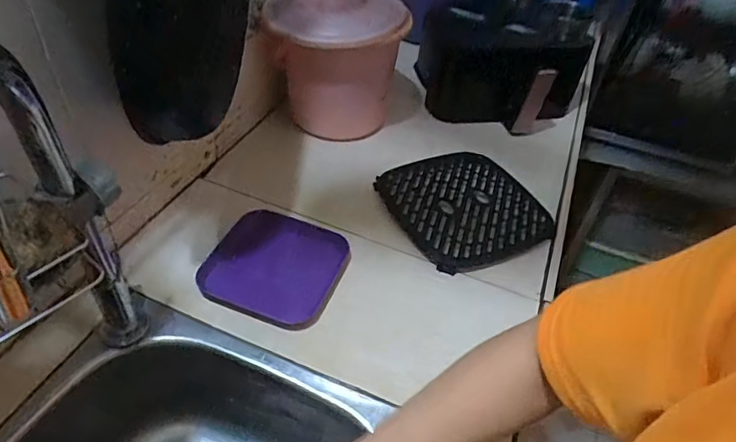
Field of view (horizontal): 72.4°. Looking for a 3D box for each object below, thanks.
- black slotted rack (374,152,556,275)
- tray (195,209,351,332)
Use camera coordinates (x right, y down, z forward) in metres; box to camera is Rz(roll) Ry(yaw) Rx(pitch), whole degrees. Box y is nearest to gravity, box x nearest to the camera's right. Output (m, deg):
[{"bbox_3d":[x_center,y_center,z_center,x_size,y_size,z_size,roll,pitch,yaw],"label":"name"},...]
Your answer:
[{"bbox_3d":[0.132,-0.024,0.685,0.197,0.013,0.193,-15,48,-22],"label":"black slotted rack"},{"bbox_3d":[-0.105,0.049,0.581,0.143,0.023,0.136,17,45,10],"label":"tray"}]

